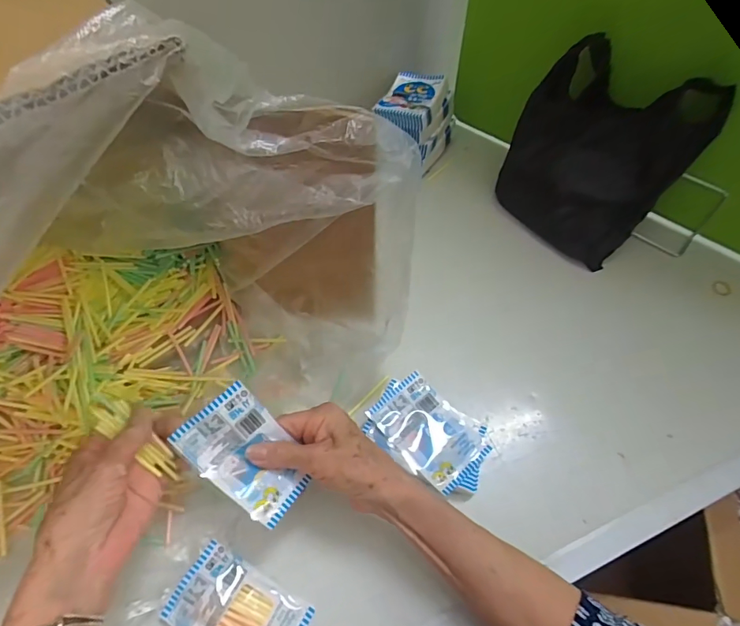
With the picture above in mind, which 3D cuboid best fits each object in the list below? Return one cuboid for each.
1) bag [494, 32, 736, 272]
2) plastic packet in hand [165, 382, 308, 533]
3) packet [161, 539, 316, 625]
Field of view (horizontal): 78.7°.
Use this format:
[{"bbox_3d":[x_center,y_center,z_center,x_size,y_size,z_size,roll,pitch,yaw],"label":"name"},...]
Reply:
[{"bbox_3d":[0.256,-0.182,0.524,0.179,0.177,0.122,40,64,22],"label":"bag"},{"bbox_3d":[-0.094,0.110,0.350,0.063,0.019,0.099,-42,92,-16],"label":"plastic packet in hand"},{"bbox_3d":[-0.105,0.239,0.357,0.103,0.009,0.063,26,60,14],"label":"packet"}]

